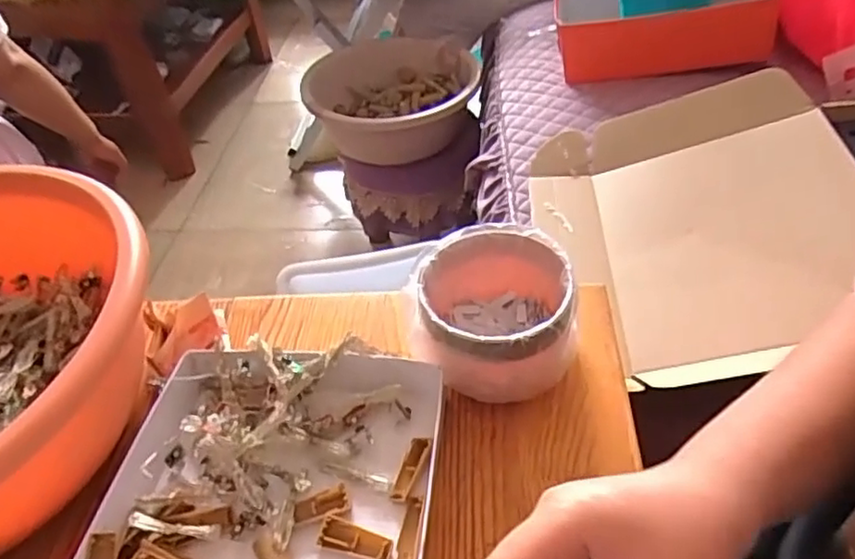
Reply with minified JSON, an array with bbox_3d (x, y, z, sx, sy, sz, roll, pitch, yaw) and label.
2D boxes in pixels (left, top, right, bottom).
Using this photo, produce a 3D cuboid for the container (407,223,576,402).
[{"bbox_3d":[0.049,0.025,0.506,0.119,0.073,0.113,-4,44,4],"label":"container"}]

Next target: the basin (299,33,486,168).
[{"bbox_3d":[-0.069,-0.356,1.284,0.322,0.122,0.335,-4,44,4],"label":"basin"}]

